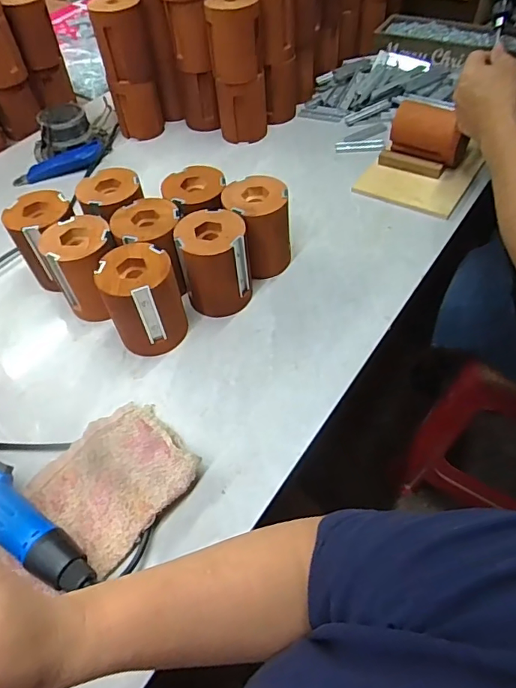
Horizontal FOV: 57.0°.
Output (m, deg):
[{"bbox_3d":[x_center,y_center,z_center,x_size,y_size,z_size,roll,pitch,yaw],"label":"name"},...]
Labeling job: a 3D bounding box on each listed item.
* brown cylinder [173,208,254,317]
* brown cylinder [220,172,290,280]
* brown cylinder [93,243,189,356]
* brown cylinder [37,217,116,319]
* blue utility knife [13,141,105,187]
[{"bbox_3d":[-0.048,-0.092,0.553,0.077,0.099,0.073,-7,52,1],"label":"brown cylinder"},{"bbox_3d":[0.003,-0.137,0.585,0.073,0.103,0.082,-10,52,-2],"label":"brown cylinder"},{"bbox_3d":[-0.122,-0.046,0.522,0.075,0.101,0.073,-3,52,4],"label":"brown cylinder"},{"bbox_3d":[-0.201,-0.087,0.561,0.081,0.094,0.079,-3,52,4],"label":"brown cylinder"},{"bbox_3d":[-0.327,-0.298,0.781,0.151,0.021,0.041,-21,53,-10],"label":"blue utility knife"}]

